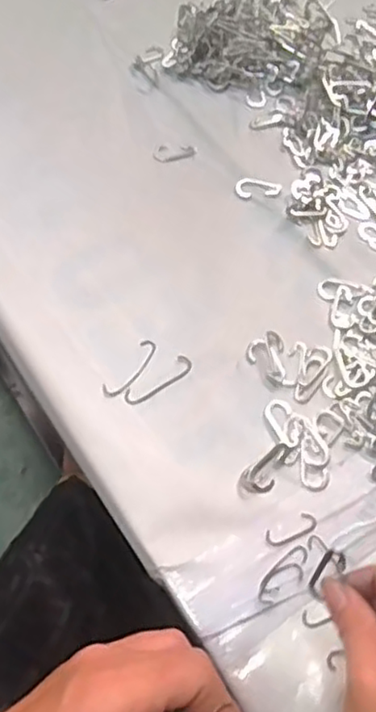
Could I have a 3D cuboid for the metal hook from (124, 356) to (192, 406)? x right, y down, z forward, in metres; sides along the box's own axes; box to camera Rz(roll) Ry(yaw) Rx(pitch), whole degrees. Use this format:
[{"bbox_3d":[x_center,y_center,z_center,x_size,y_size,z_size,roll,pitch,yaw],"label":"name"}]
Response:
[{"bbox_3d":[-0.020,0.017,0.448,0.053,0.004,0.014,-33,67,-18],"label":"metal hook"}]

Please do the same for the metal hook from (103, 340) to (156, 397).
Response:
[{"bbox_3d":[-0.039,0.009,0.449,0.015,0.004,0.051,33,65,15],"label":"metal hook"}]

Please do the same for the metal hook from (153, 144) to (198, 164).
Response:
[{"bbox_3d":[-0.010,-0.174,0.550,0.037,0.007,0.014,-8,62,-6],"label":"metal hook"}]

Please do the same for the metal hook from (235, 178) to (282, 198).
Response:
[{"bbox_3d":[0.058,-0.138,0.530,0.036,0.004,0.018,-1,61,-3],"label":"metal hook"}]

